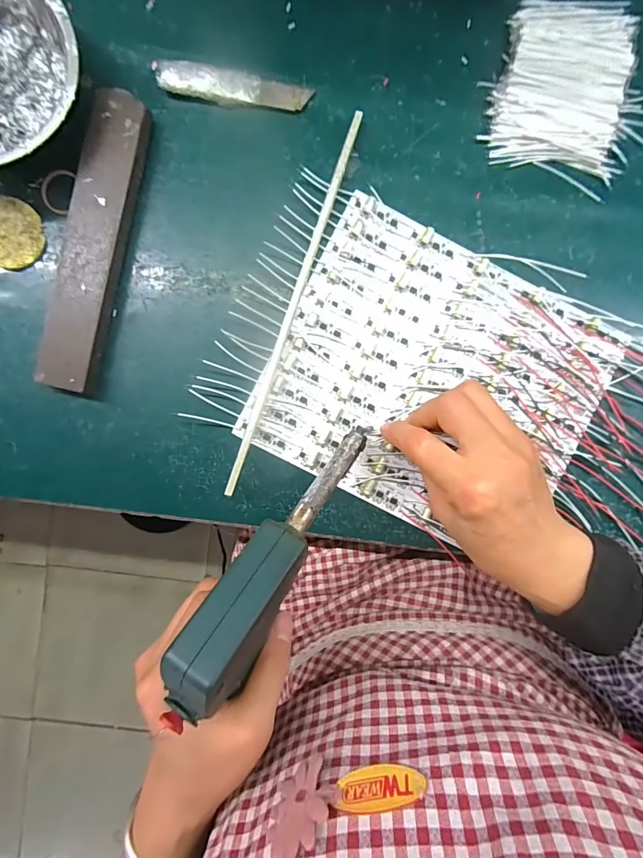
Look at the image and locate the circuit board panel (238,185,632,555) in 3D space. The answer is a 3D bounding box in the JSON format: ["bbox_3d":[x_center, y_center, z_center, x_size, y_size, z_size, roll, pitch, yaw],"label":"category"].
[{"bbox_3d":[0.083,-0.031,0.289,0.228,0.010,0.192,27,91,-2],"label":"circuit board panel"}]

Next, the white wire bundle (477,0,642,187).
[{"bbox_3d":[0.184,-0.248,0.282,0.117,0.016,0.123,10,92,-2],"label":"white wire bundle"}]

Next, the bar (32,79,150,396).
[{"bbox_3d":[-0.156,-0.126,0.273,0.039,0.017,0.198,14,92,-2],"label":"bar"}]

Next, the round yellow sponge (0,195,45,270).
[{"bbox_3d":[-0.217,-0.137,0.274,0.044,0.005,0.047,0,92,-2],"label":"round yellow sponge"}]

